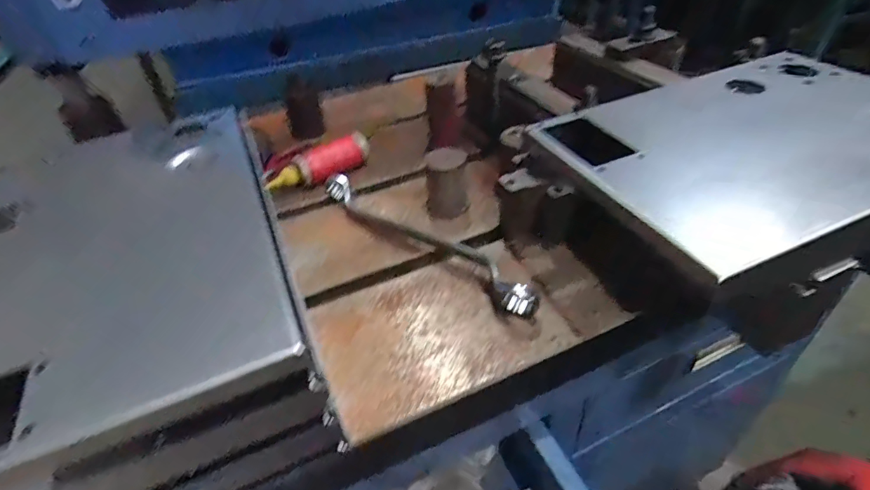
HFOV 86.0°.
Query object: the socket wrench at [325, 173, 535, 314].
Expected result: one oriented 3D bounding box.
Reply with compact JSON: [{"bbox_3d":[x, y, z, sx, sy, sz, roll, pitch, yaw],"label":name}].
[{"bbox_3d":[-0.019,-0.013,0.475,0.298,0.035,0.033,29,50,34],"label":"socket wrench"}]

